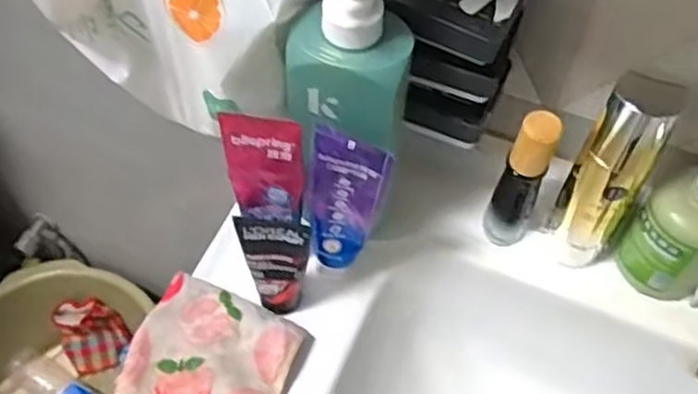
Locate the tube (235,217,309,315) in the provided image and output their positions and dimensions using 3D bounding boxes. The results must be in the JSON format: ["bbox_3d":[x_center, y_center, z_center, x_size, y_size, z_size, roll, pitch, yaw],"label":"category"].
[{"bbox_3d":[-0.051,0.053,0.530,0.046,0.102,0.025,-2,56,-2],"label":"tube"}]

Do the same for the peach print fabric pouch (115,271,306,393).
[{"bbox_3d":[-0.099,0.124,0.530,0.117,0.026,0.113,22,58,13],"label":"peach print fabric pouch"}]

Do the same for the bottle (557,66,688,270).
[{"bbox_3d":[0.183,-0.011,0.522,0.044,0.183,0.029,29,60,17],"label":"bottle"}]

